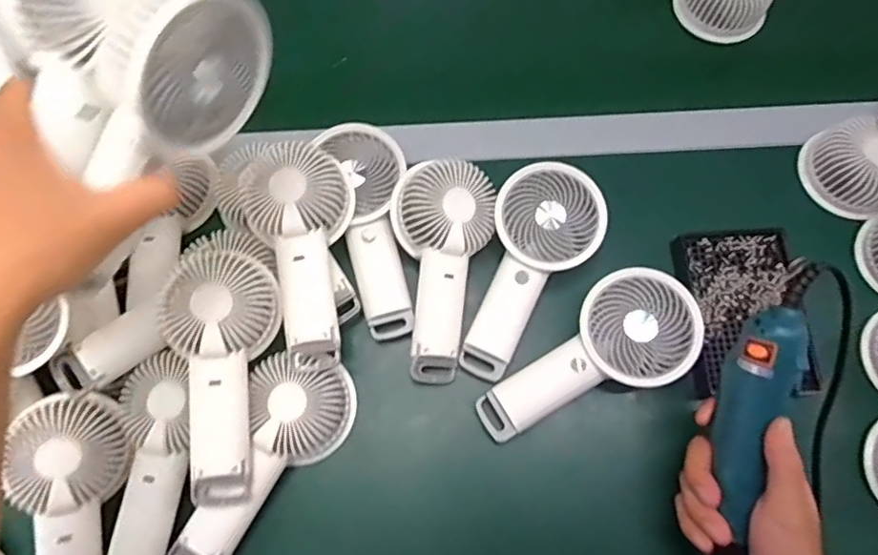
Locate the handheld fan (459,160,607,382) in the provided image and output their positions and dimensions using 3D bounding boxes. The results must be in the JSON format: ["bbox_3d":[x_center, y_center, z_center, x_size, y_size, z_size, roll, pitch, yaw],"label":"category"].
[{"bbox_3d":[0.073,-0.007,0.461,0.085,0.036,0.181,22,74,8],"label":"handheld fan"}]

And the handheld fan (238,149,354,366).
[{"bbox_3d":[-0.106,-0.017,0.440,0.080,0.050,0.169,-9,73,-2],"label":"handheld fan"}]

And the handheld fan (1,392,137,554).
[{"bbox_3d":[-0.272,0.180,0.402,0.072,0.050,0.185,-2,72,0],"label":"handheld fan"}]

